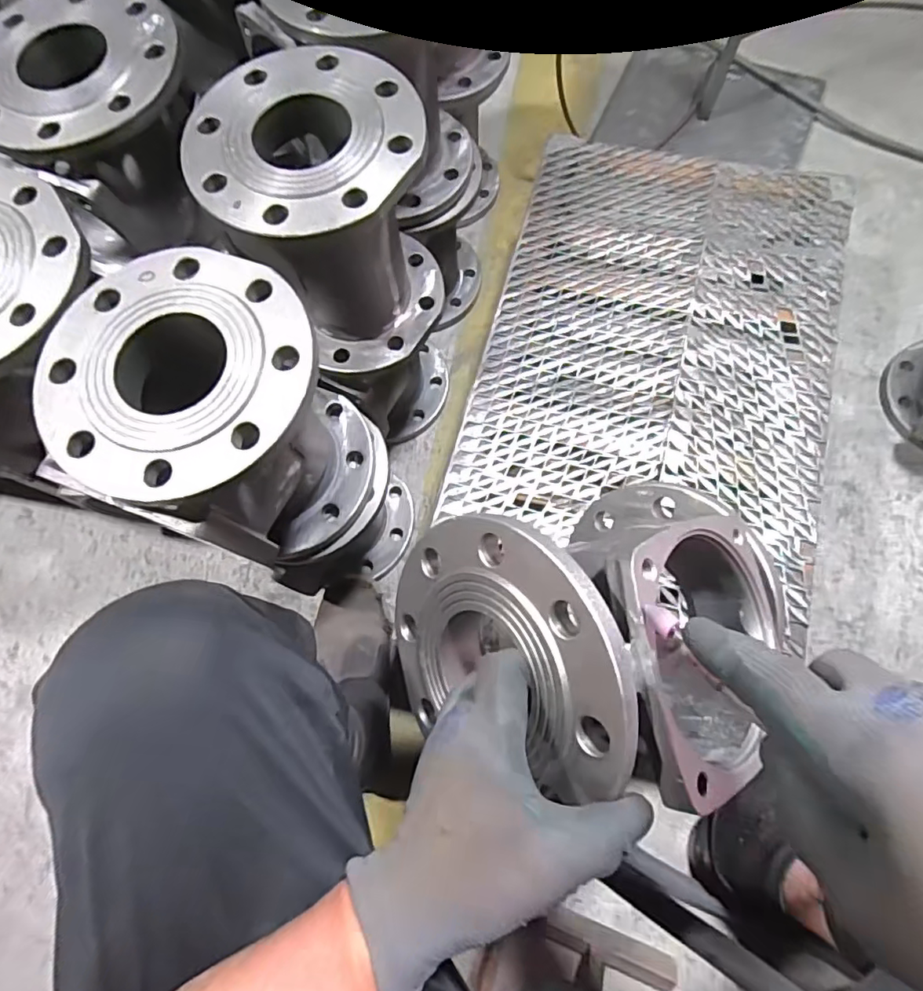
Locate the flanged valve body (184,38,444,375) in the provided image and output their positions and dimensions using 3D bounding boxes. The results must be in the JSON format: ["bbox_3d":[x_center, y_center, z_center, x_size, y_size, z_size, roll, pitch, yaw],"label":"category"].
[{"bbox_3d":[-0.120,-0.257,0.535,0.179,0.218,0.179,-1,73,2],"label":"flanged valve body"}]

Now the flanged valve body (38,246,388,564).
[{"bbox_3d":[-0.195,-0.059,0.483,0.189,0.217,0.181,21,75,9],"label":"flanged valve body"}]

